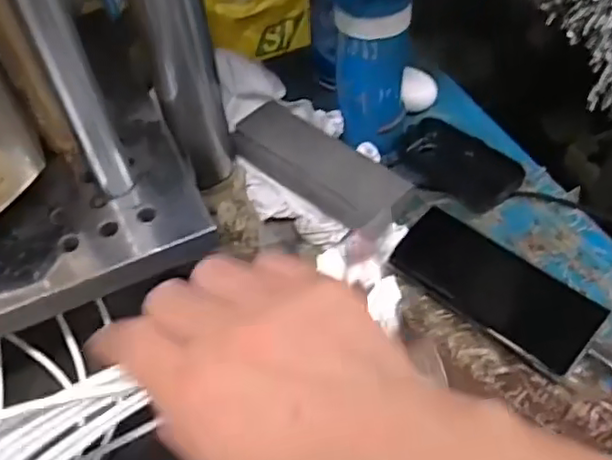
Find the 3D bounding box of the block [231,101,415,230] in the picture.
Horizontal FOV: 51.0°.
[{"bbox_3d":[0.011,-0.053,0.538,0.156,0.031,0.061,37,63,27],"label":"block"}]

